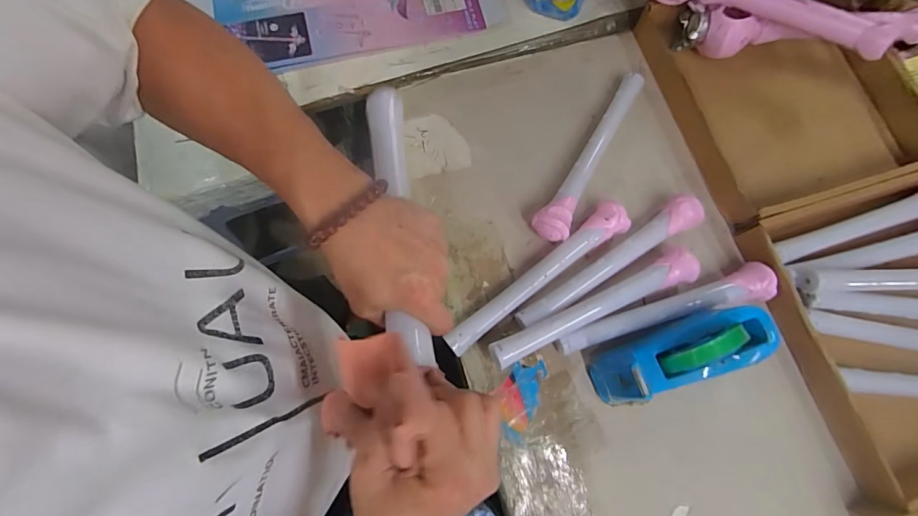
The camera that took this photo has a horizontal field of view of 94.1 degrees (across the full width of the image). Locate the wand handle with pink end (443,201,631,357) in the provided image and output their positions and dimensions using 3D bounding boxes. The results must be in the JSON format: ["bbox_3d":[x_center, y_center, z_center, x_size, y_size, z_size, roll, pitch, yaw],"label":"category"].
[{"bbox_3d":[0.110,0.025,0.582,0.302,0.038,0.046,-37,80,-11],"label":"wand handle with pink end"}]

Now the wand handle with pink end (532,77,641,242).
[{"bbox_3d":[0.200,-0.154,0.633,0.047,0.052,0.304,31,76,6],"label":"wand handle with pink end"}]

